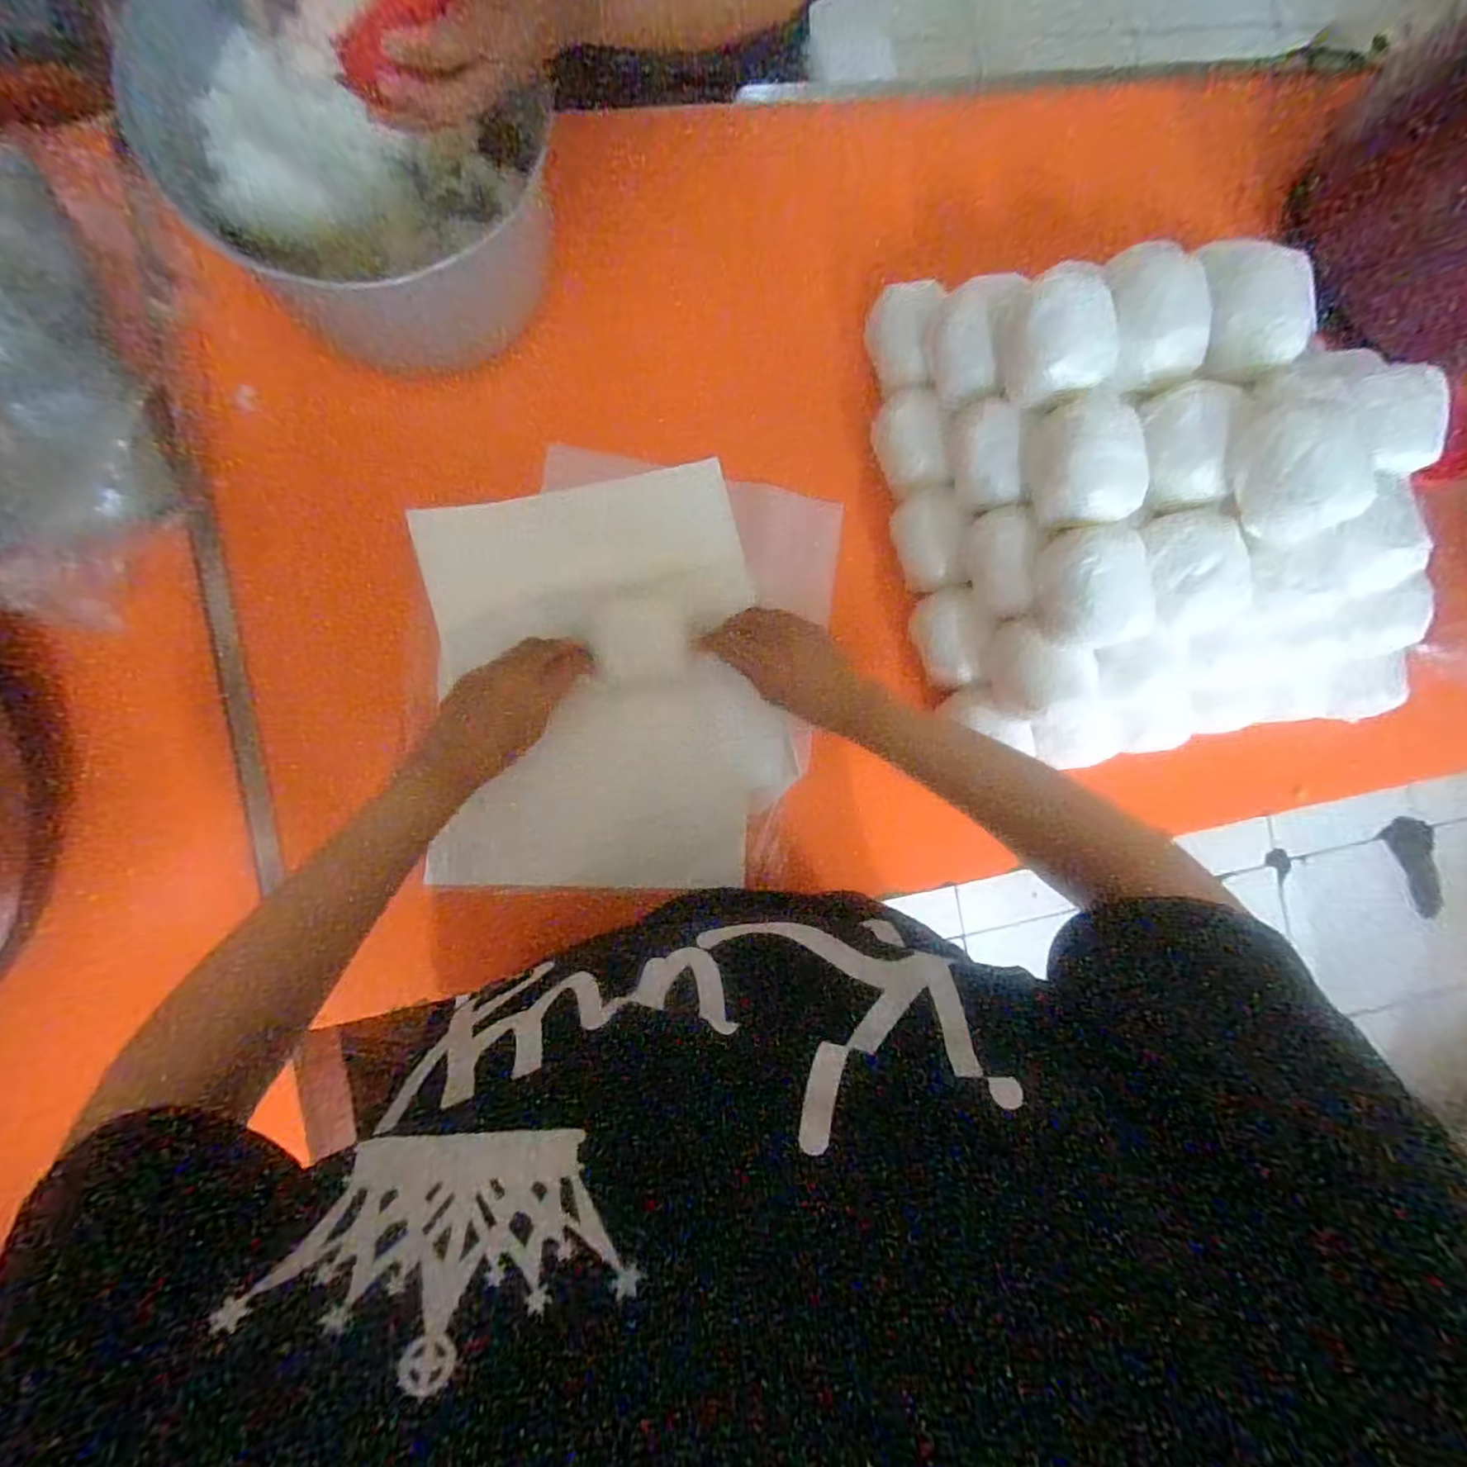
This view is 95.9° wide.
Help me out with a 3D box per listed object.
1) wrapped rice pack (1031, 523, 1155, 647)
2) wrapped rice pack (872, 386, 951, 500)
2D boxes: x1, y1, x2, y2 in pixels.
[{"bbox_3d":[0.241,-0.097,0.443,0.061,0.046,0.074,-7,90,-7],"label":"wrapped rice pack"},{"bbox_3d":[0.137,-0.223,0.509,0.041,0.039,0.078,-11,91,-7],"label":"wrapped rice pack"}]

